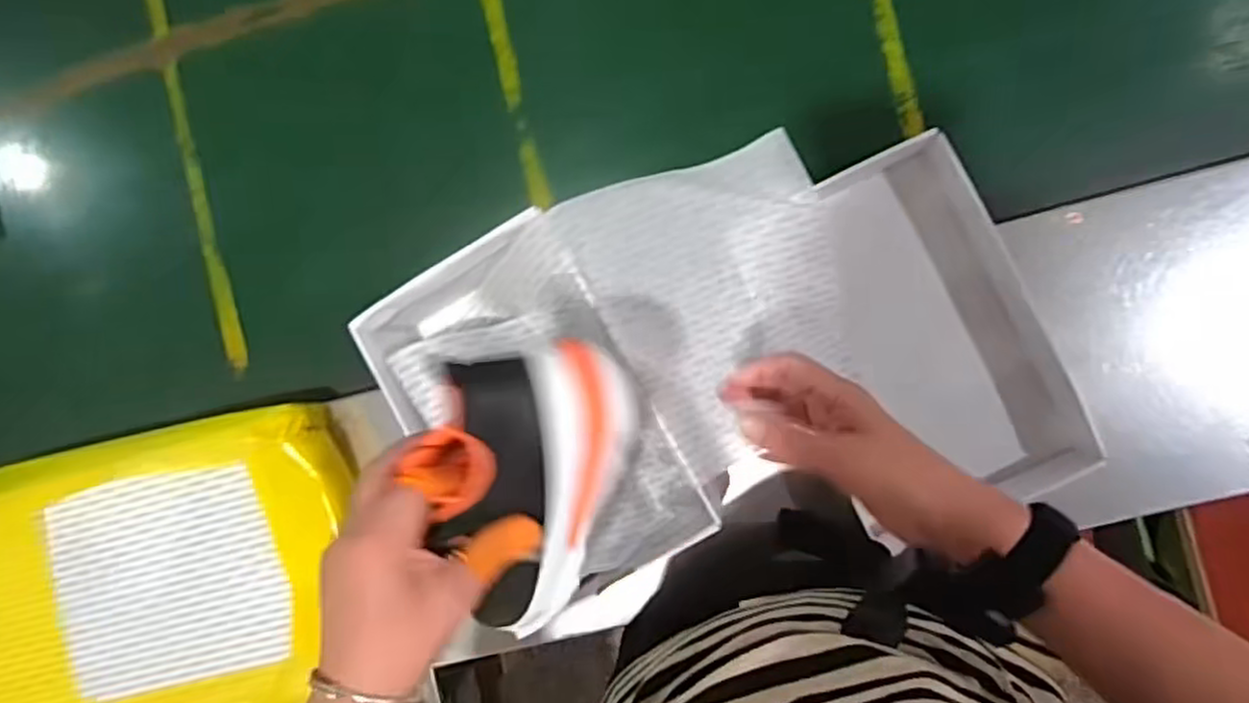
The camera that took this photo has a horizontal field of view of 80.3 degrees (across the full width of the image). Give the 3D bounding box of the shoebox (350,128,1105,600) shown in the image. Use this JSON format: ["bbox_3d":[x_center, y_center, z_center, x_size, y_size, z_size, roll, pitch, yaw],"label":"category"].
[{"bbox_3d":[0.082,0.022,0.627,0.509,0.154,0.326,-21,87,7],"label":"shoebox"}]

